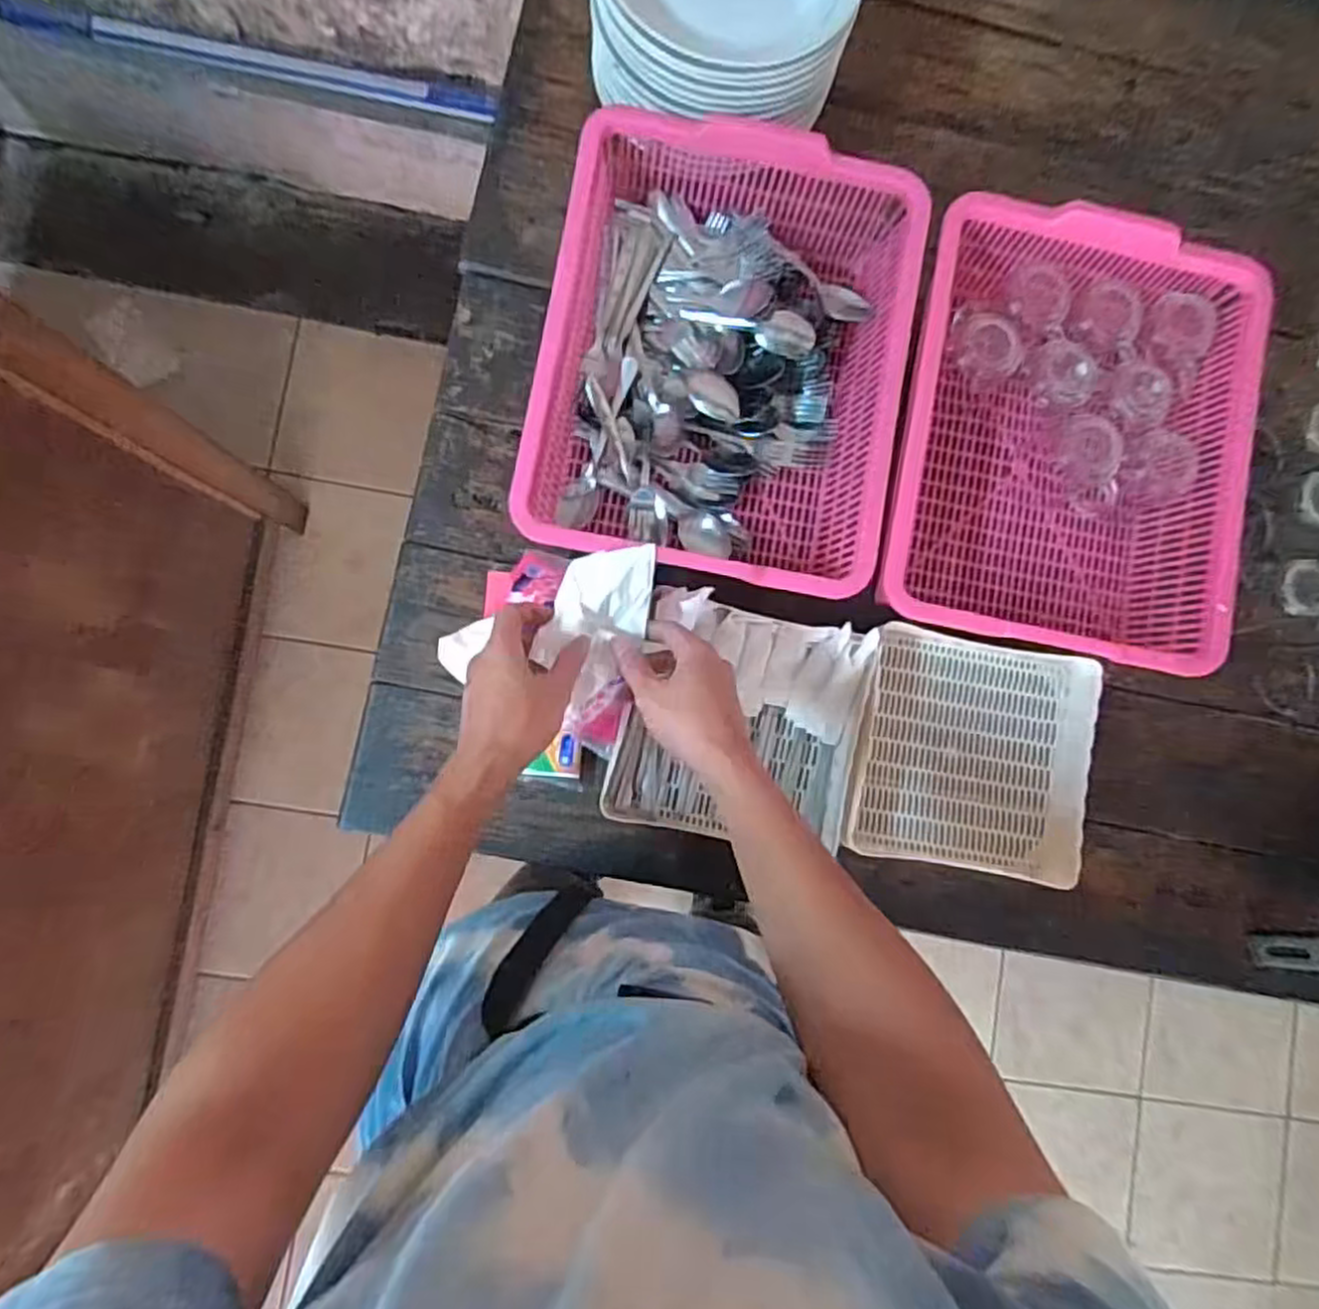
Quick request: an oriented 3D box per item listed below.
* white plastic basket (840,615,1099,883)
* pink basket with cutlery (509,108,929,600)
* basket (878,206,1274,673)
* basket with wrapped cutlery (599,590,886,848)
[{"bbox_3d":[0.284,0.091,0.720,0.213,0.058,0.213,10,84,-4],"label":"white plastic basket"},{"bbox_3d":[0.055,-0.257,0.698,0.305,0.112,0.385,11,84,-4],"label":"pink basket with cutlery"},{"bbox_3d":[0.364,-0.191,0.714,0.302,0.120,0.384,10,84,-4],"label":"basket"},{"bbox_3d":[0.076,0.065,0.697,0.212,0.073,0.208,13,84,-3],"label":"basket with wrapped cutlery"}]

